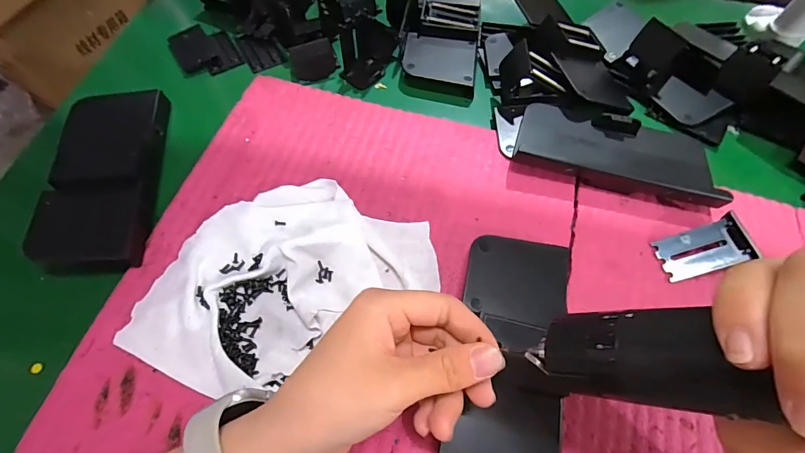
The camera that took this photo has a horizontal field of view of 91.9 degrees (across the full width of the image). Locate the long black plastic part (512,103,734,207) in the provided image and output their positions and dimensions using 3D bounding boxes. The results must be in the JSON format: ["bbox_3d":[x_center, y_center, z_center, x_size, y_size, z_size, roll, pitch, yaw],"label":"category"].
[{"bbox_3d":[0.182,-0.065,0.334,0.161,0.021,0.065,18,64,6],"label":"long black plastic part"}]

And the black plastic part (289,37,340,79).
[{"bbox_3d":[-0.085,-0.159,0.372,0.043,0.029,0.019,-15,65,-10],"label":"black plastic part"}]

